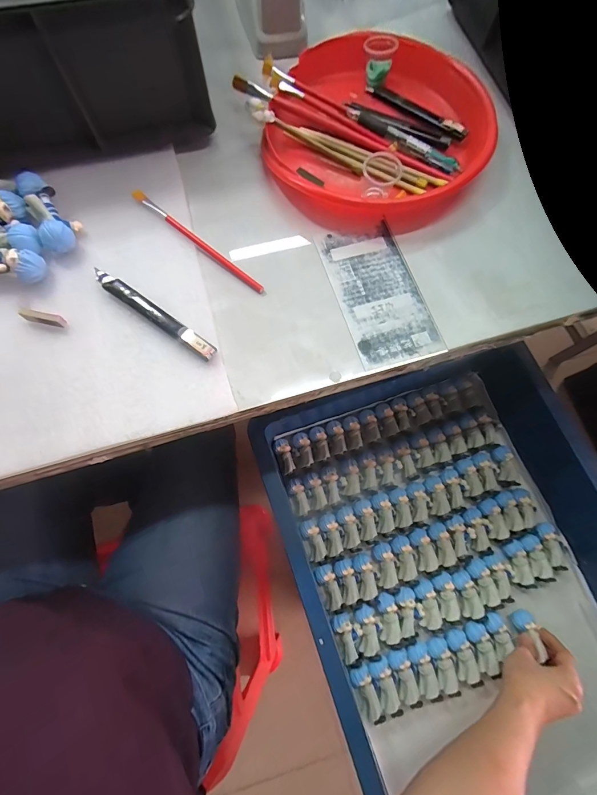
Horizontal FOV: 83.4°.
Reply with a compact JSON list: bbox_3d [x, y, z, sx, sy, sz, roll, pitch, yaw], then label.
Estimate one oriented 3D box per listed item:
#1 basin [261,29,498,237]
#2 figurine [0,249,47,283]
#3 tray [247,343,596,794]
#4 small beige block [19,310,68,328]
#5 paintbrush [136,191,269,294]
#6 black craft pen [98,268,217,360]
[{"bbox_3d":[0.083,-0.293,0.365,0.226,0.053,0.234,0,72,-1],"label":"basin"},{"bbox_3d":[-0.261,-0.118,0.294,0.060,0.025,0.025,-8,73,-4],"label":"figurine"},{"bbox_3d":[0.267,0.240,0.456,0.453,0.156,0.557,-20,74,-8],"label":"tray"},{"bbox_3d":[-0.224,-0.070,0.293,0.036,0.013,0.008,11,72,2],"label":"small beige block"},{"bbox_3d":[-0.100,-0.154,0.327,0.172,0.007,0.009,40,76,10],"label":"paintbrush"},{"bbox_3d":[-0.130,-0.076,0.297,0.134,0.007,0.015,35,75,9],"label":"black craft pen"}]

